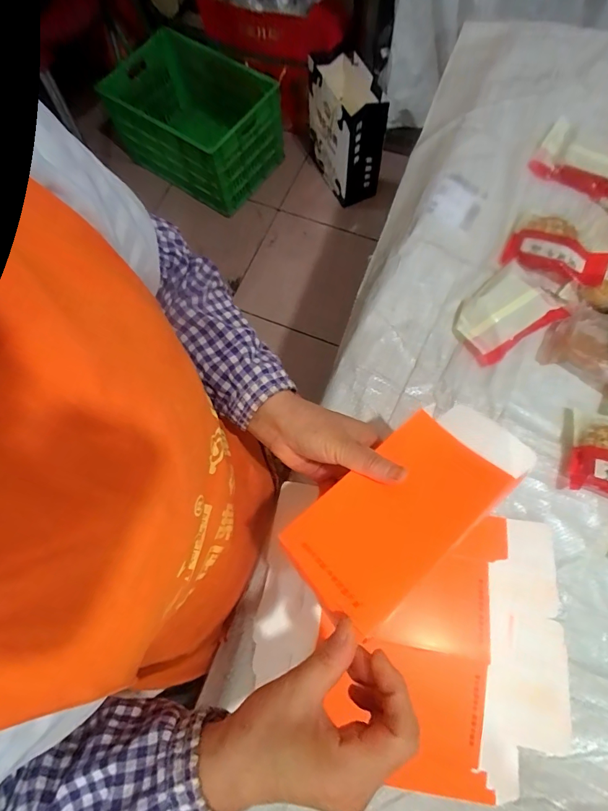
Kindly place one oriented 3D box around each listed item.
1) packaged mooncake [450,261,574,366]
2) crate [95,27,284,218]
[{"bbox_3d":[0.245,-0.117,0.496,0.120,0.029,0.092,-34,75,-8],"label":"packaged mooncake"},{"bbox_3d":[-0.323,-0.898,1.303,0.464,0.297,0.373,34,77,12],"label":"crate"}]

